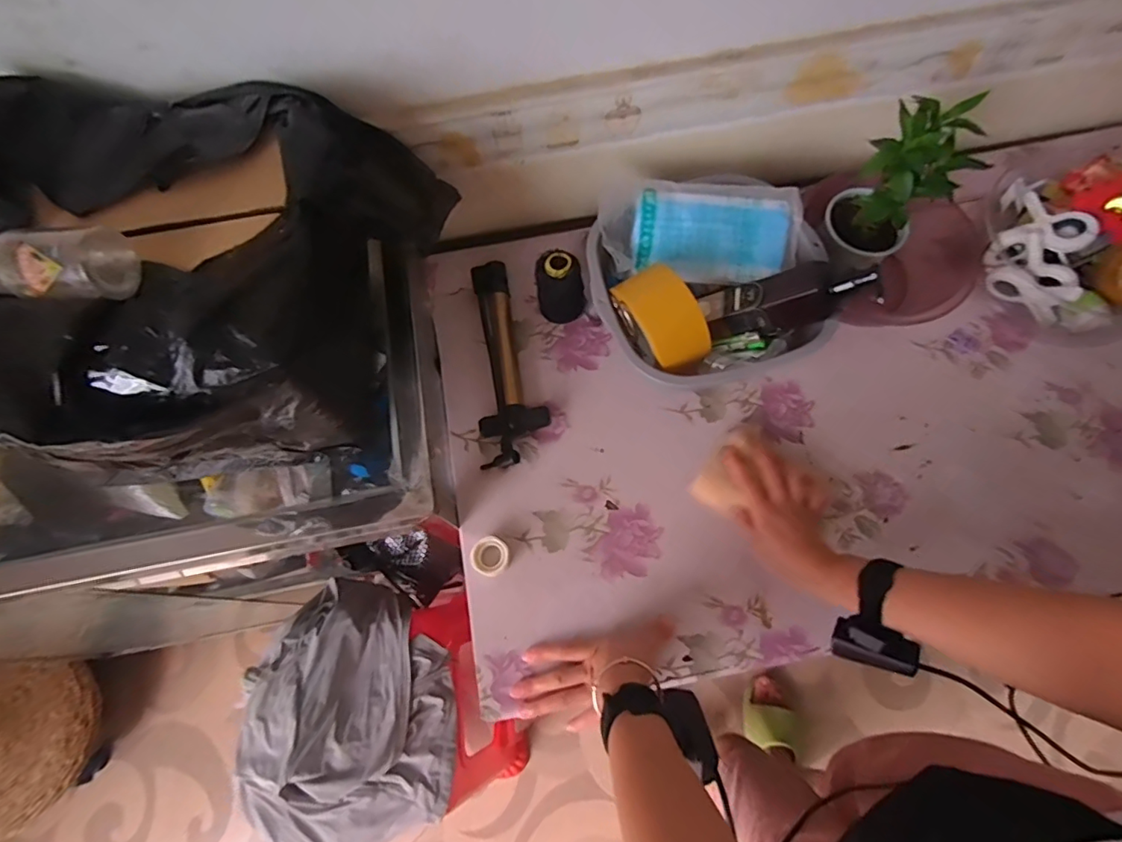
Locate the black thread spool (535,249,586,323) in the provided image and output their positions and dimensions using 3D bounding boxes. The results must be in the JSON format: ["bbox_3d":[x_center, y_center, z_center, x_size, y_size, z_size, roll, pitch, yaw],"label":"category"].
[{"bbox_3d":[-0.001,-0.167,0.678,0.057,0.097,0.047,-4,70,1],"label":"black thread spool"}]

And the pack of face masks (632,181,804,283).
[{"bbox_3d":[0.185,-0.225,0.646,0.188,0.035,0.112,7,99,3],"label":"pack of face masks"}]

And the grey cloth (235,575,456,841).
[{"bbox_3d":[-0.316,0.427,0.810,0.286,0.115,0.367,-16,71,-3],"label":"grey cloth"}]

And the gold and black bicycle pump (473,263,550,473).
[{"bbox_3d":[-0.065,-0.076,0.683,0.082,0.035,0.275,-6,70,0],"label":"gold and black bicycle pump"}]

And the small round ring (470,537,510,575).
[{"bbox_3d":[-0.080,0.154,0.613,0.042,0.015,0.041,-1,70,2],"label":"small round ring"}]

